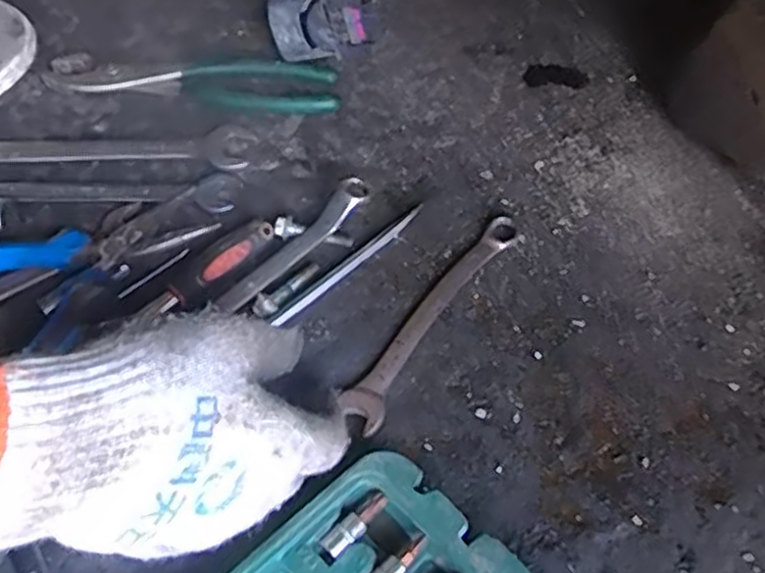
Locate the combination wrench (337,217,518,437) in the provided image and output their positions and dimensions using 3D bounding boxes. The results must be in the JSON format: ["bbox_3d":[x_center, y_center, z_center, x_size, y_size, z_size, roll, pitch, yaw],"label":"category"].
[{"bbox_3d":[0.030,0.013,0.406,0.022,0.007,0.157,31,60,16],"label":"combination wrench"}]

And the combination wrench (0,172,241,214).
[{"bbox_3d":[-0.189,-0.059,0.444,0.195,0.010,0.031,-2,57,-4],"label":"combination wrench"}]

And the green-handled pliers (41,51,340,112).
[{"bbox_3d":[-0.128,-0.140,0.498,0.195,0.013,0.039,2,57,-1],"label":"green-handled pliers"}]

